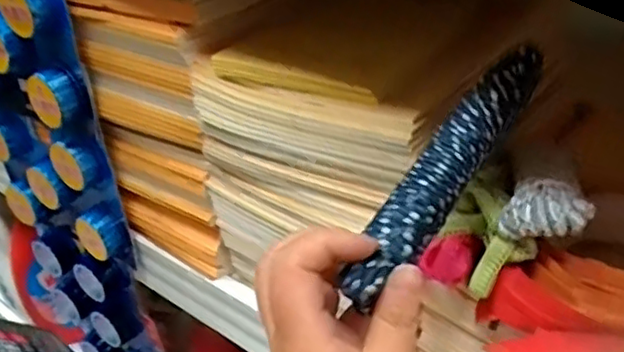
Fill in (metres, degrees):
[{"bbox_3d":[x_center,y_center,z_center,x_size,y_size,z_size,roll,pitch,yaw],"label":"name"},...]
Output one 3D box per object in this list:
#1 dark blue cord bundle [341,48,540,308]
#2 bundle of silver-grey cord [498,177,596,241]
[{"bbox_3d":[0.065,-0.001,0.321,0.022,0.024,0.152,25,70,41],"label":"dark blue cord bundle"},{"bbox_3d":[0.126,0.019,0.351,0.042,0.019,0.032,12,37,28],"label":"bundle of silver-grey cord"}]

